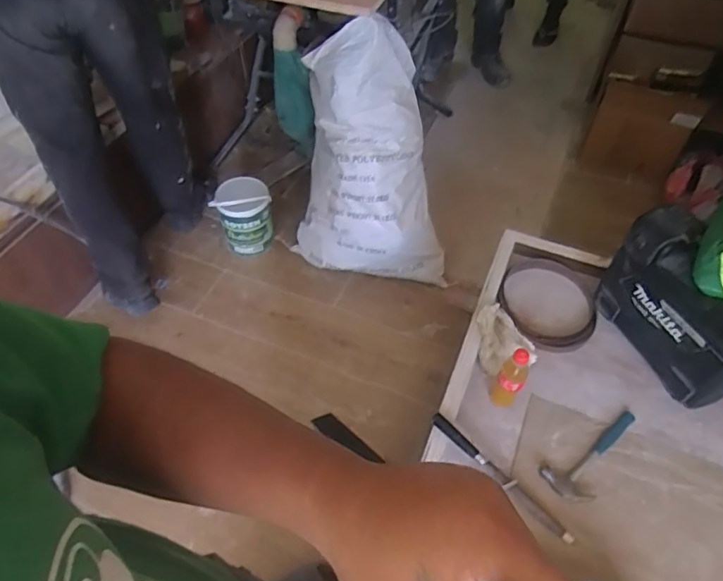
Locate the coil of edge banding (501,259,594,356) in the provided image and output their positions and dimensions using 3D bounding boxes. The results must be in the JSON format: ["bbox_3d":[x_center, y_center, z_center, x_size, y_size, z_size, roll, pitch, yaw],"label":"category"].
[{"bbox_3d":[0.444,0.025,1.303,0.219,0.025,0.282,6,52,4],"label":"coil of edge banding"}]

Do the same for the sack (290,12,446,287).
[{"bbox_3d":[0.035,-0.382,1.630,0.481,0.679,0.328,5,52,3],"label":"sack"}]

